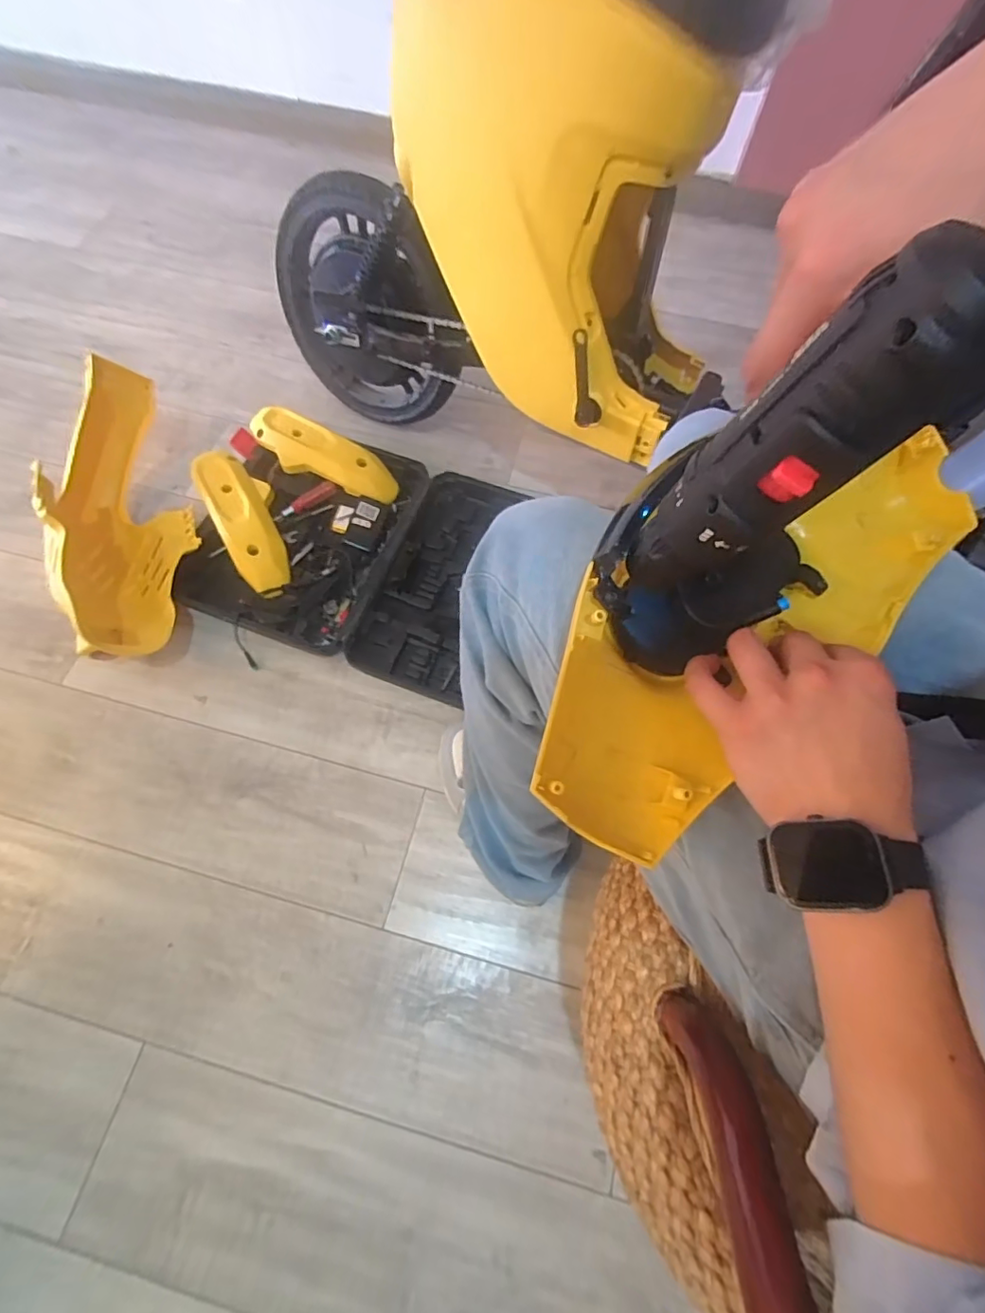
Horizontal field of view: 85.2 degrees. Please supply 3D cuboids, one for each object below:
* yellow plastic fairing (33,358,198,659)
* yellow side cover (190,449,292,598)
[{"bbox_3d":[-0.619,-0.235,0.842,0.216,0.192,0.496,-10,81,-7],"label":"yellow plastic fairing"},{"bbox_3d":[-0.429,-0.245,0.940,0.108,0.055,0.303,-28,69,-14],"label":"yellow side cover"}]

